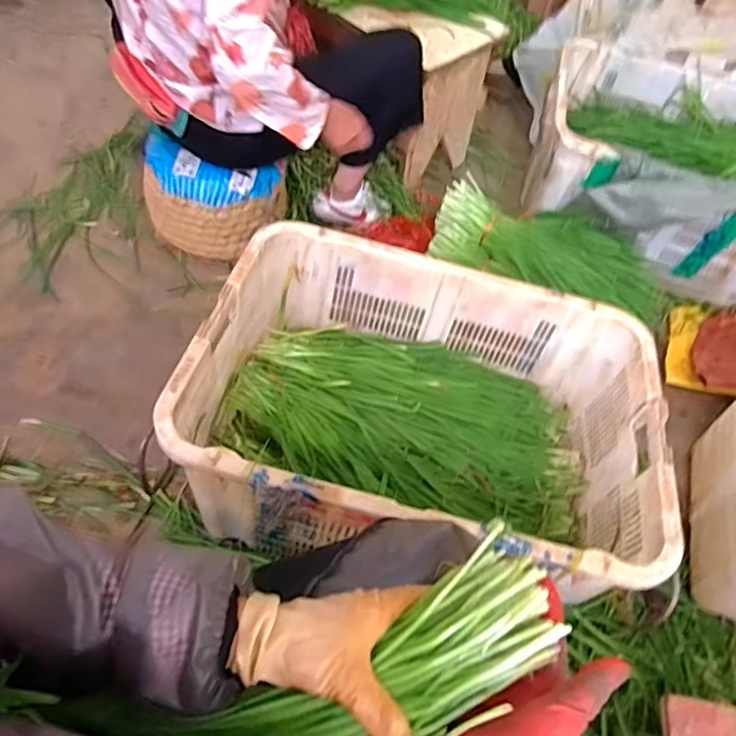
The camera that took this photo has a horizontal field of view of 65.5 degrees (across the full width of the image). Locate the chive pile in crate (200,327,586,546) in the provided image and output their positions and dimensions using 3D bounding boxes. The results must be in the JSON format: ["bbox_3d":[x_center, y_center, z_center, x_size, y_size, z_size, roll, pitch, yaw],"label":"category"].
[{"bbox_3d":[0.077,0.085,0.989,0.601,0.142,0.318,13,54,-1],"label":"chive pile in crate"}]

